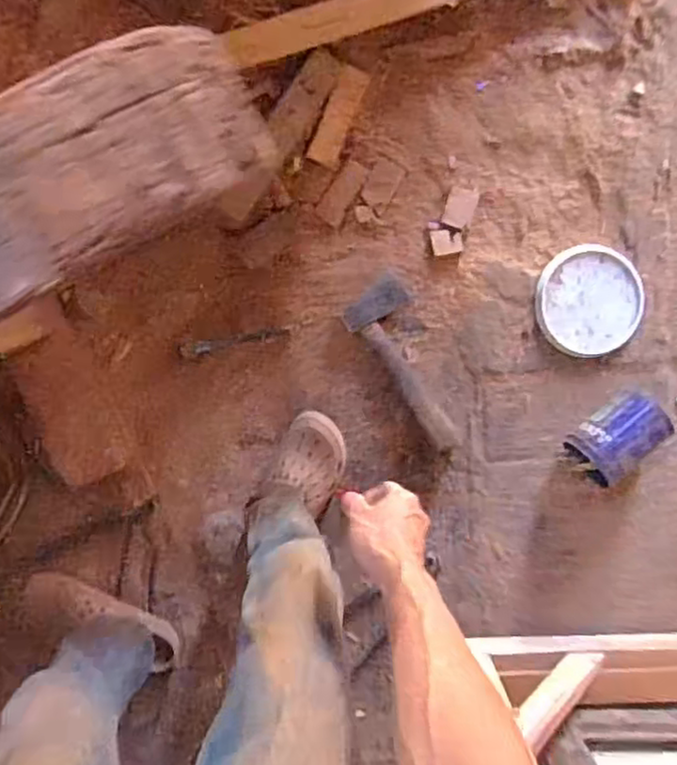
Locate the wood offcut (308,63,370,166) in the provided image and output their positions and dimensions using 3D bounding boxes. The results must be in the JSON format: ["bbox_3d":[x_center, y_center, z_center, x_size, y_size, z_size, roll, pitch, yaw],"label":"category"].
[{"bbox_3d":[0.001,-0.439,1.155,0.049,0.025,0.157,24,96,-3],"label":"wood offcut"}]

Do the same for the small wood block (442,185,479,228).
[{"bbox_3d":[0.206,-0.299,1.188,0.047,0.015,0.065,15,96,-2],"label":"small wood block"}]

